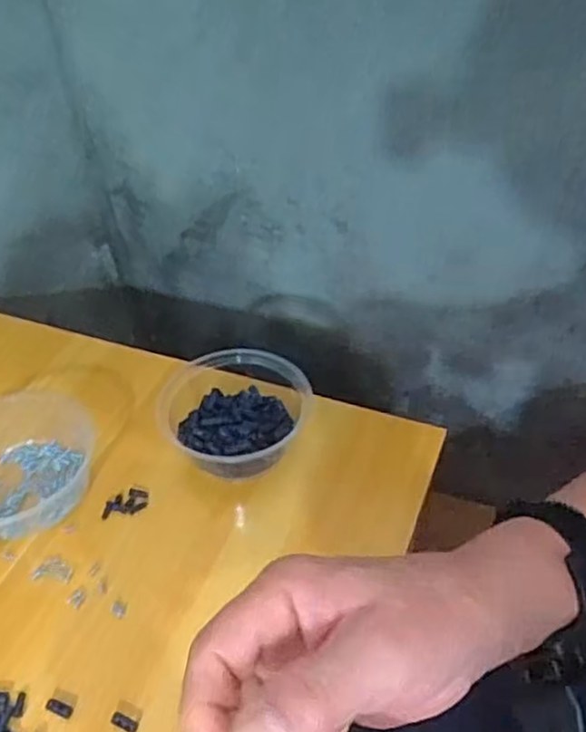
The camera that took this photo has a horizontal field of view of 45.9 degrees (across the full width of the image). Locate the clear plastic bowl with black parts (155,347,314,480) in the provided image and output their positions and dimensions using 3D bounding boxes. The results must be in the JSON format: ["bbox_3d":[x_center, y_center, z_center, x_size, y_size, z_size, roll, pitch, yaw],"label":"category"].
[{"bbox_3d":[-0.061,0.051,0.633,0.136,0.064,0.143,10,43,14],"label":"clear plastic bowl with black parts"}]

